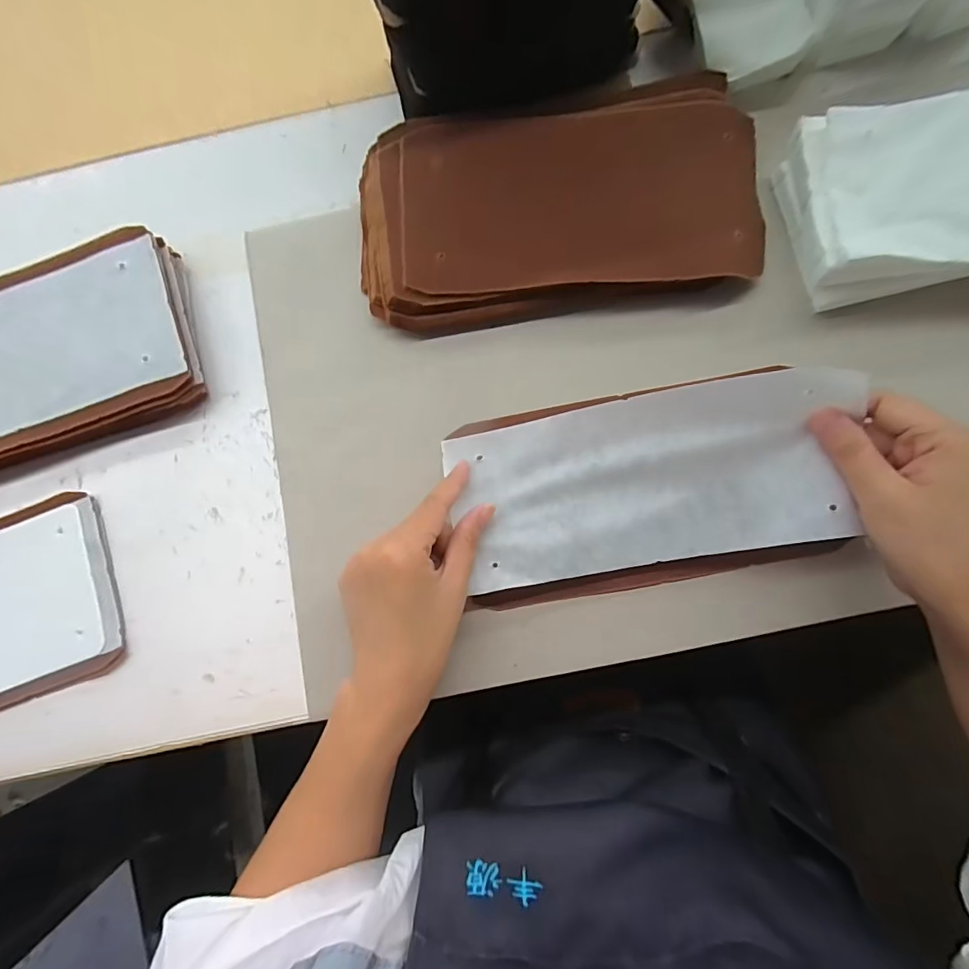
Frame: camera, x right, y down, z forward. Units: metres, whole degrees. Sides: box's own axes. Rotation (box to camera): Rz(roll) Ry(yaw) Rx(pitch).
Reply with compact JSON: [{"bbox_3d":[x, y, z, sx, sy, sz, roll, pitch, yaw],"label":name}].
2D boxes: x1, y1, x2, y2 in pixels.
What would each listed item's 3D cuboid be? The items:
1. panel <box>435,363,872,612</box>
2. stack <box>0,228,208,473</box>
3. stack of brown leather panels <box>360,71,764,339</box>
[{"bbox_3d":[0.093,0.000,0.308,0.224,0.062,0.117,-7,82,2],"label":"panel"},{"bbox_3d":[-0.342,-0.088,0.366,0.254,0.027,0.149,-15,82,0],"label":"stack"},{"bbox_3d":[0.047,-0.207,0.358,0.275,0.030,0.168,-8,82,1],"label":"stack of brown leather panels"}]

